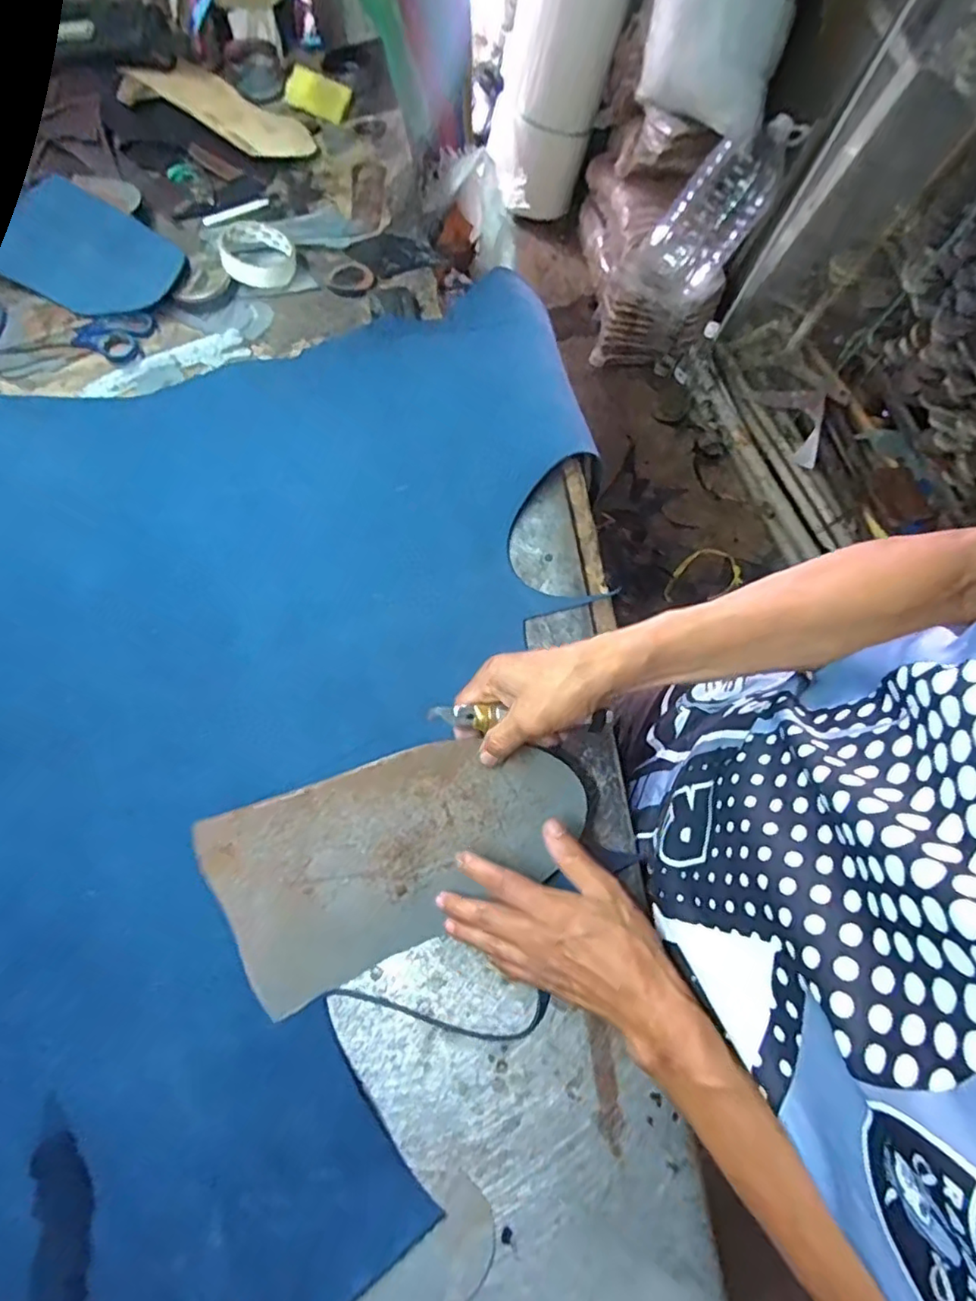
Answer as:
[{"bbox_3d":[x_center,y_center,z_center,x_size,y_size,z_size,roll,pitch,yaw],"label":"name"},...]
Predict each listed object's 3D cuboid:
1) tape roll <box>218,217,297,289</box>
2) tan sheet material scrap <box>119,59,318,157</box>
[{"bbox_3d":[-0.277,-0.475,0.732,0.083,0.031,0.083,-6,72,-17],"label":"tape roll"},{"bbox_3d":[-0.356,-0.737,0.823,0.233,0.026,0.101,21,69,-9],"label":"tan sheet material scrap"}]

